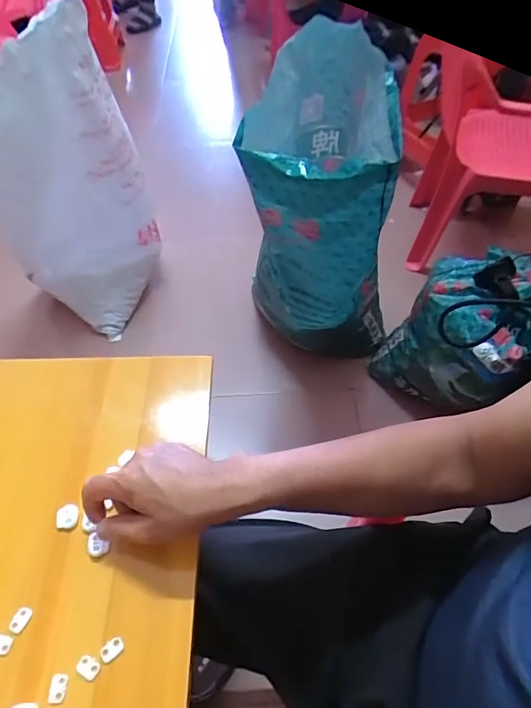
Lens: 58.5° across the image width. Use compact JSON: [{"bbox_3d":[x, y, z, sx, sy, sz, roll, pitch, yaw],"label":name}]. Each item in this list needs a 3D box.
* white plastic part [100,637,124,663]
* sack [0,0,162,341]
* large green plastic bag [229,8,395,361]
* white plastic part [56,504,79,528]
[{"bbox_3d":[-0.129,0.248,0.398,0.013,0.006,0.019,37,61,26],"label":"white plastic part"},{"bbox_3d":[-0.443,-0.339,1.049,0.371,0.600,0.231,-20,54,-13],"label":"sack"},{"bbox_3d":[0.137,-0.269,1.019,0.284,0.618,0.381,13,53,11],"label":"large green plastic bag"},{"bbox_3d":[-0.193,0.159,0.462,0.023,0.011,0.021,-1,52,1],"label":"white plastic part"}]

